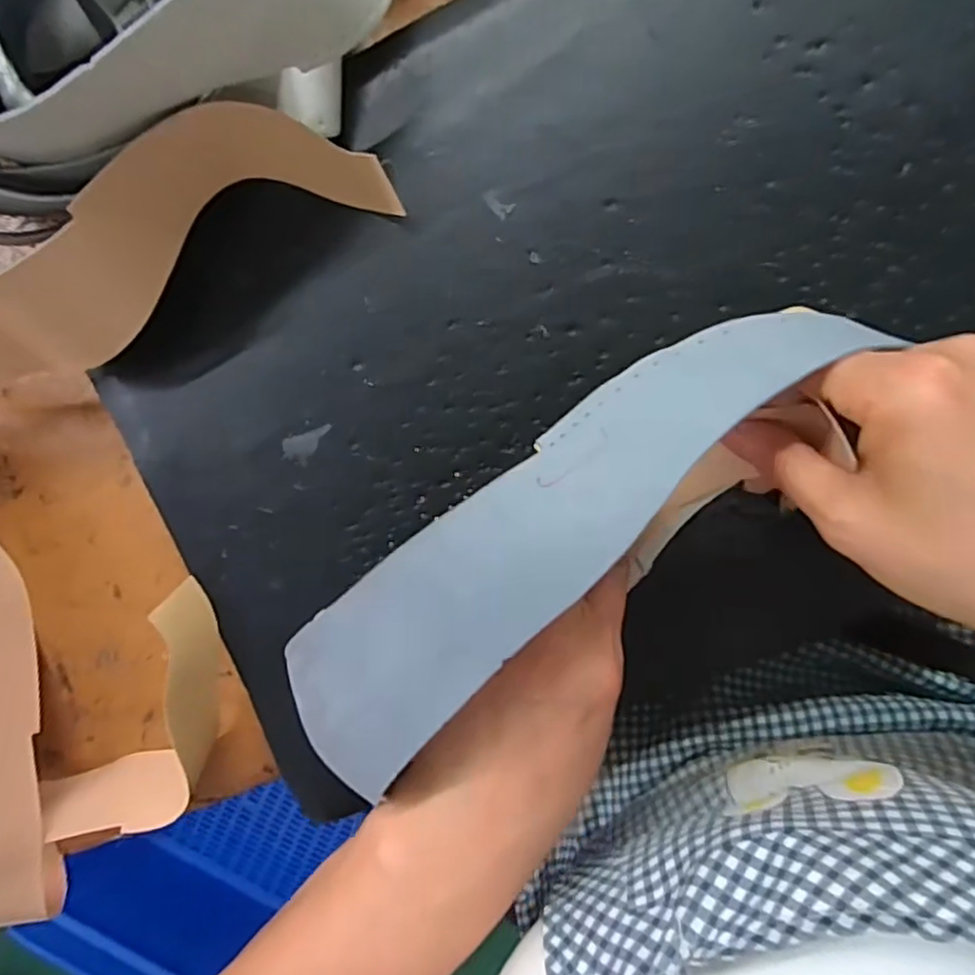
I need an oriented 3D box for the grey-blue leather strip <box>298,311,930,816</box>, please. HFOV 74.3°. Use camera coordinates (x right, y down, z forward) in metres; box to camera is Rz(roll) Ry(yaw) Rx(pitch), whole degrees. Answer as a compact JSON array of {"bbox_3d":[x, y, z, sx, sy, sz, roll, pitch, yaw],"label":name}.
[{"bbox_3d":[0.023,0.012,0.223,0.232,0.035,0.053,-41,89,0],"label":"grey-blue leather strip"}]

